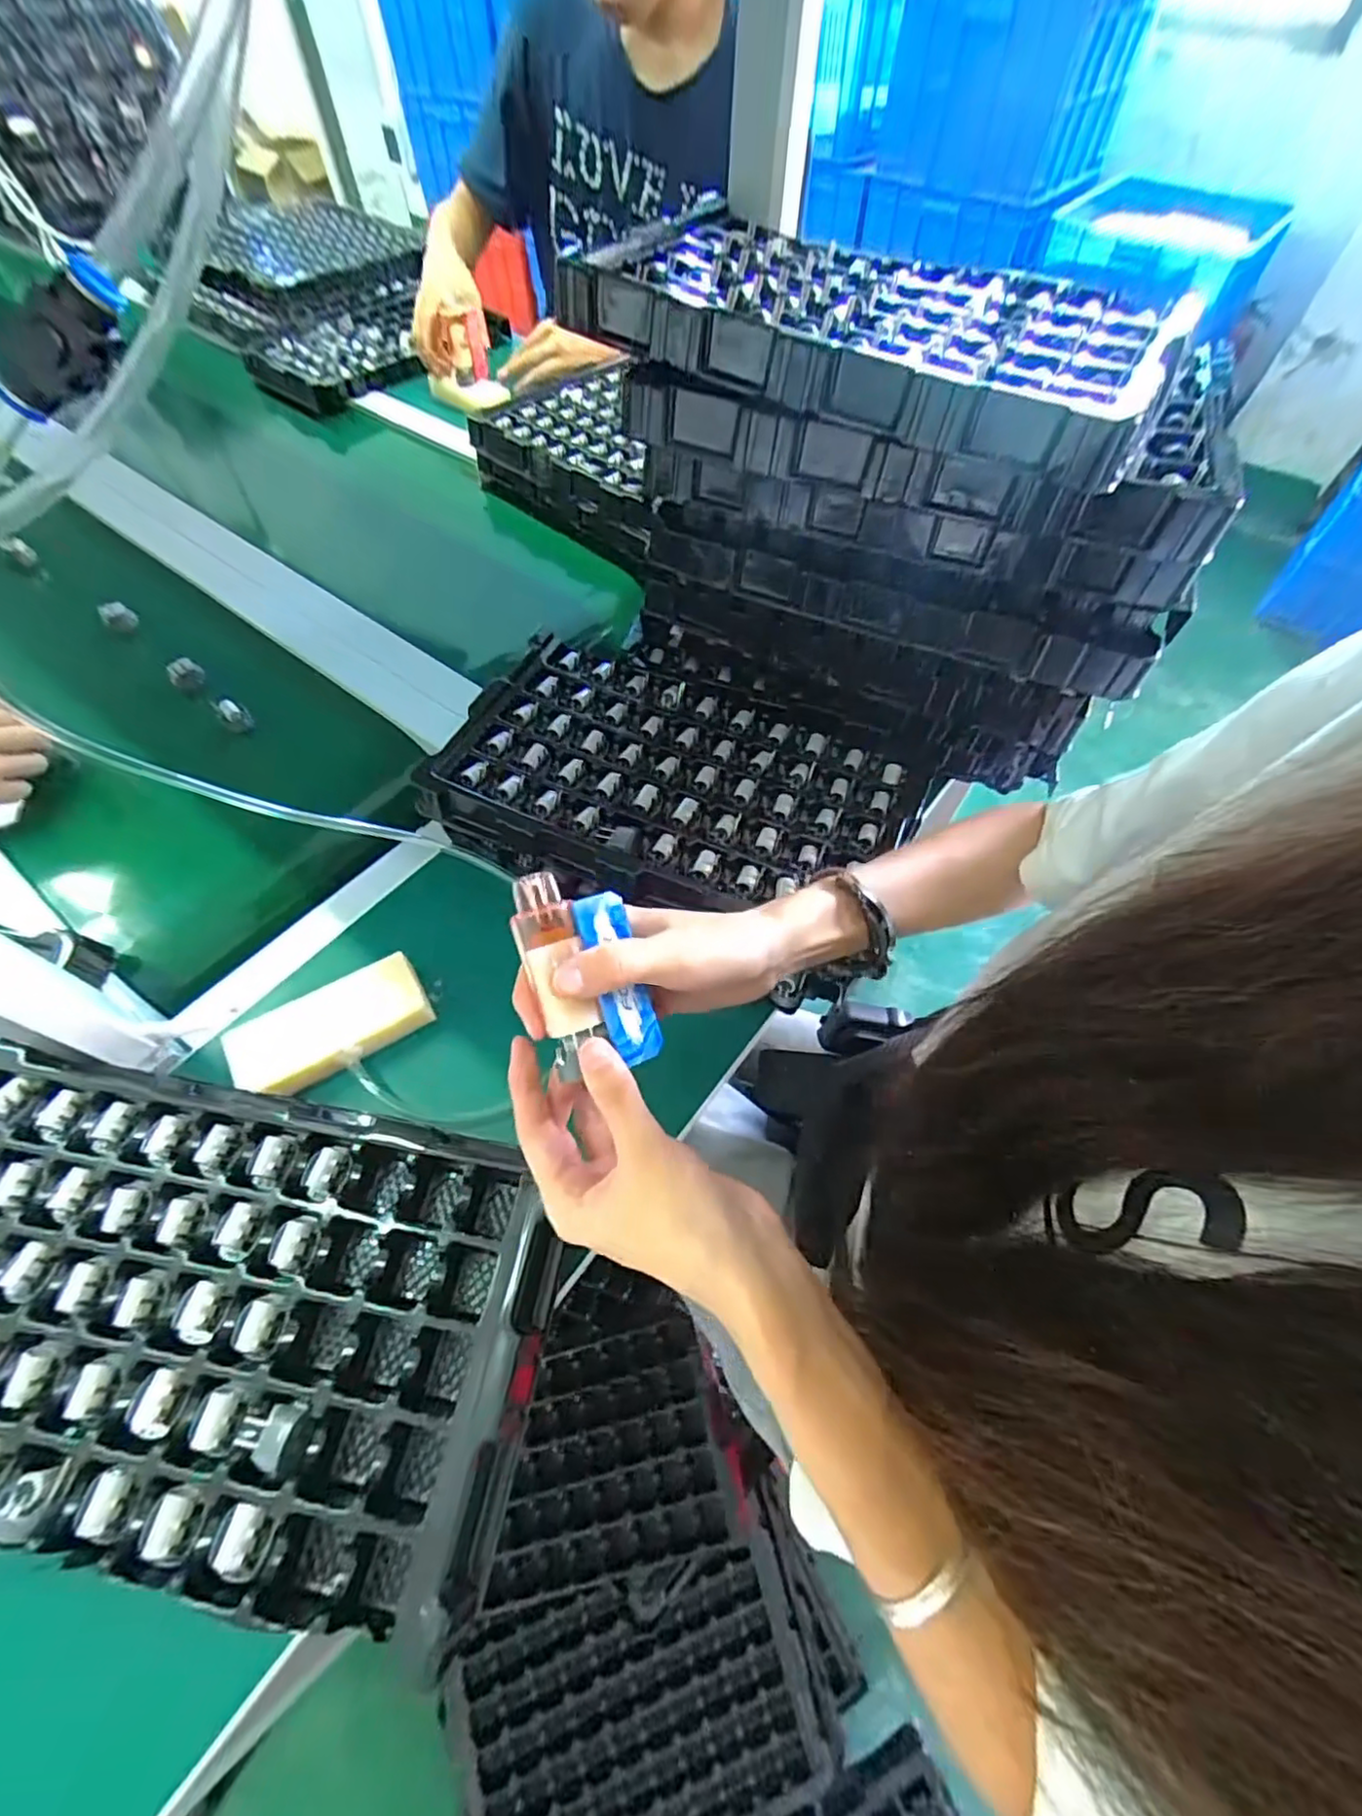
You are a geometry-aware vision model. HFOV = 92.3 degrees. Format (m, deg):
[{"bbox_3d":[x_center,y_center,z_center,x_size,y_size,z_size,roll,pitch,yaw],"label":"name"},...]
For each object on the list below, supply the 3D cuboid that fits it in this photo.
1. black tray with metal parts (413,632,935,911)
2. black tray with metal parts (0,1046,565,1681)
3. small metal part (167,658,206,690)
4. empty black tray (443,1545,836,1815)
[{"bbox_3d":[-0.001,-0.110,0.523,0.342,0.042,0.245,24,62,13],"label":"black tray with metal parts"},{"bbox_3d":[-0.248,0.200,0.338,0.347,0.041,0.200,9,59,5],"label":"black tray with metal parts"},{"bbox_3d":[-0.481,-0.228,0.636,0.029,0.025,0.018,-38,66,-21],"label":"small metal part"},{"bbox_3d":[-0.045,0.869,0.695,0.370,0.068,0.236,-12,60,-8],"label":"empty black tray"}]

